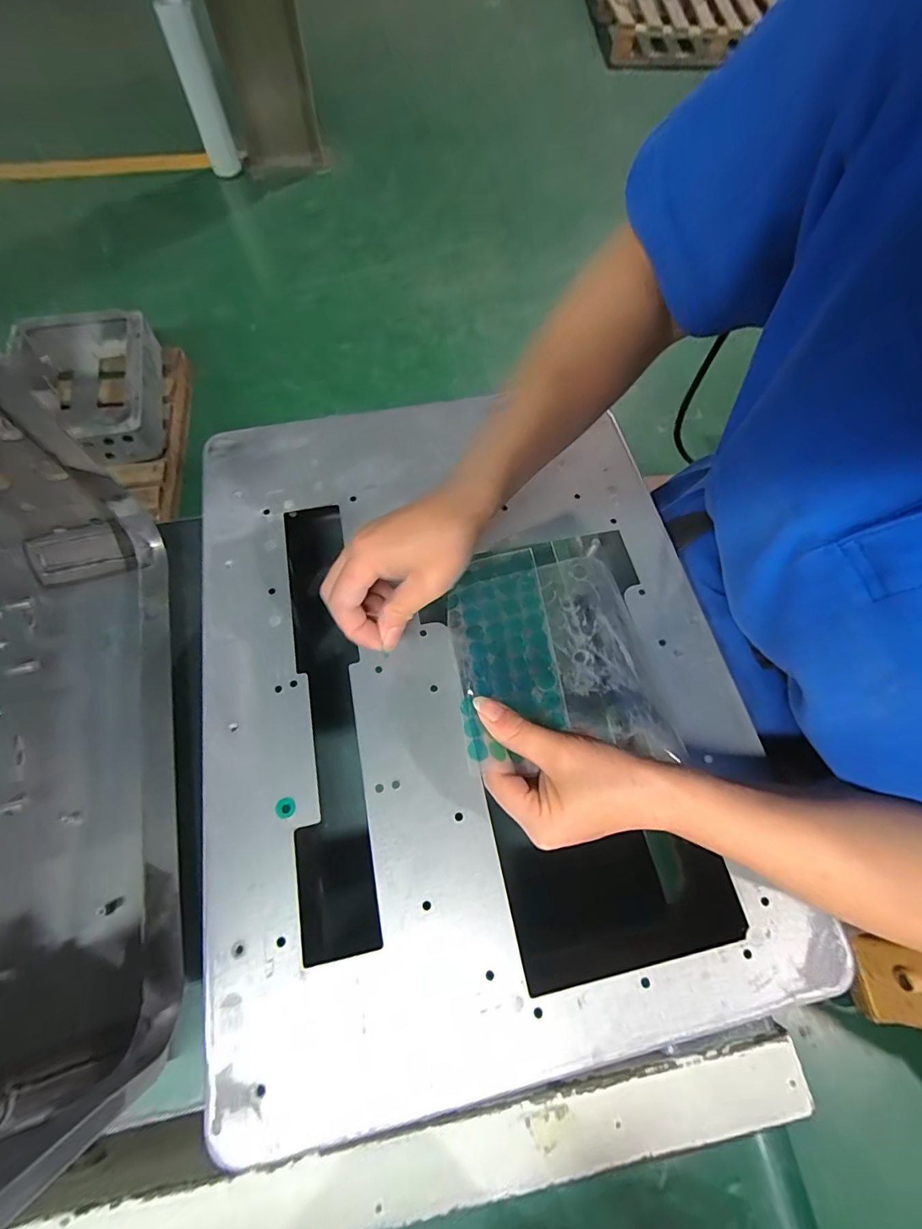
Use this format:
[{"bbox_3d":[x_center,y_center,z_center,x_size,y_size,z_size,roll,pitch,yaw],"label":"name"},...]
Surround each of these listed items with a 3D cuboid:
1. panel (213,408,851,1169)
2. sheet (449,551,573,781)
[{"bbox_3d":[0.003,0.029,0.324,0.342,0.013,0.451,-10,69,-5],"label":"panel"},{"bbox_3d":[0.026,0.022,0.292,0.060,0.027,0.134,-6,69,-4],"label":"sheet"}]

